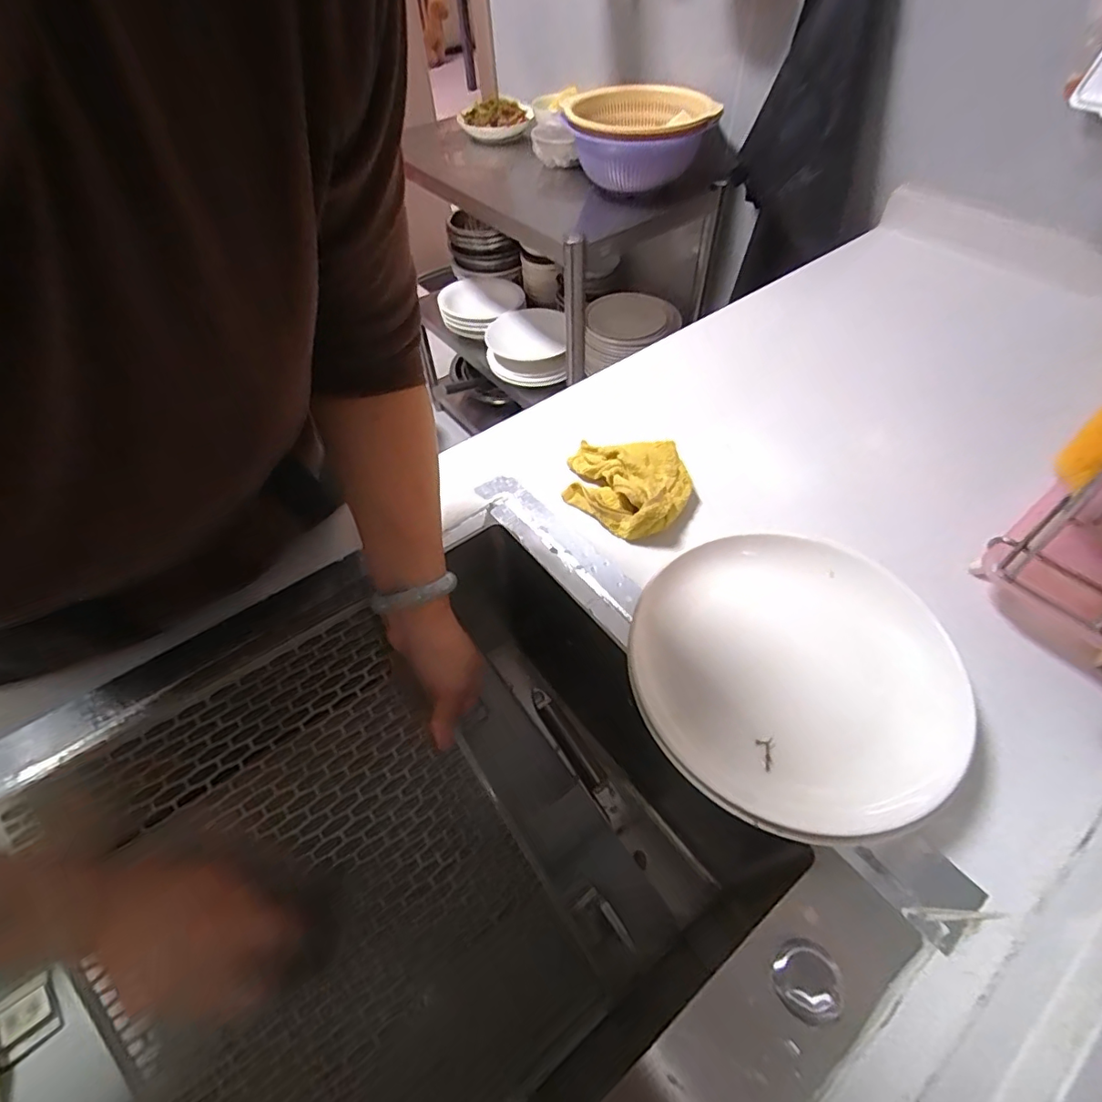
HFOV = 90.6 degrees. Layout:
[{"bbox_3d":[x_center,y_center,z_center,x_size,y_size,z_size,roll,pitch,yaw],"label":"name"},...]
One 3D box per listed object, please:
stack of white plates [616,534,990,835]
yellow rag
[{"bbox_3d":[0.168,0.089,0.392,0.212,0.047,0.210,-31,56,-19],"label":"stack of white plates"},{"bbox_3d":[0.070,-0.065,0.520,0.122,0.044,0.105,11,53,12],"label":"yellow rag"}]

